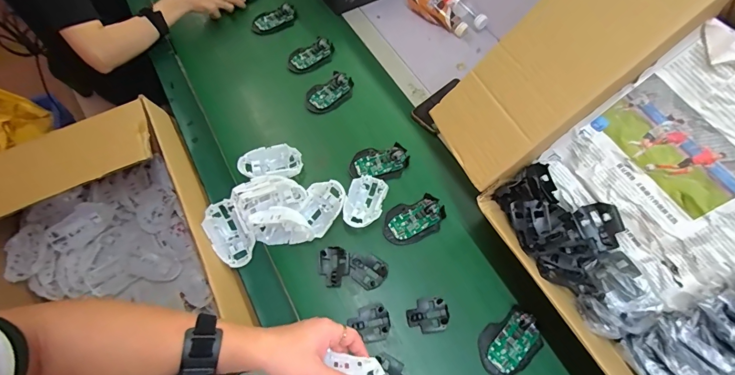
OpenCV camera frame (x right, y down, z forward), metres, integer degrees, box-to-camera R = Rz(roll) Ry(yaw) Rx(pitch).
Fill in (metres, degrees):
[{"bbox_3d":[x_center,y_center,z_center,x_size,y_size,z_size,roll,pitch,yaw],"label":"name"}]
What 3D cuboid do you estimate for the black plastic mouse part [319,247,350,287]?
[{"bbox_3d":[-0.056,0.133,0.616,0.050,0.015,0.066,-1,61,2],"label":"black plastic mouse part"}]

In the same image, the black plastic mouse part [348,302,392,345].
[{"bbox_3d":[0.007,0.216,0.579,0.060,0.011,0.054,-23,62,-11],"label":"black plastic mouse part"}]

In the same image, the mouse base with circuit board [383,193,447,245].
[{"bbox_3d":[0.083,0.058,0.657,0.112,0.018,0.071,-20,72,-5],"label":"mouse base with circuit board"}]

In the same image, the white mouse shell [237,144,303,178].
[{"bbox_3d":[-0.181,-0.046,0.687,0.110,0.032,0.062,-11,61,-4],"label":"white mouse shell"}]

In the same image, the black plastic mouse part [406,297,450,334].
[{"bbox_3d":[0.096,0.205,0.588,0.066,0.015,0.052,-7,61,-2],"label":"black plastic mouse part"}]

